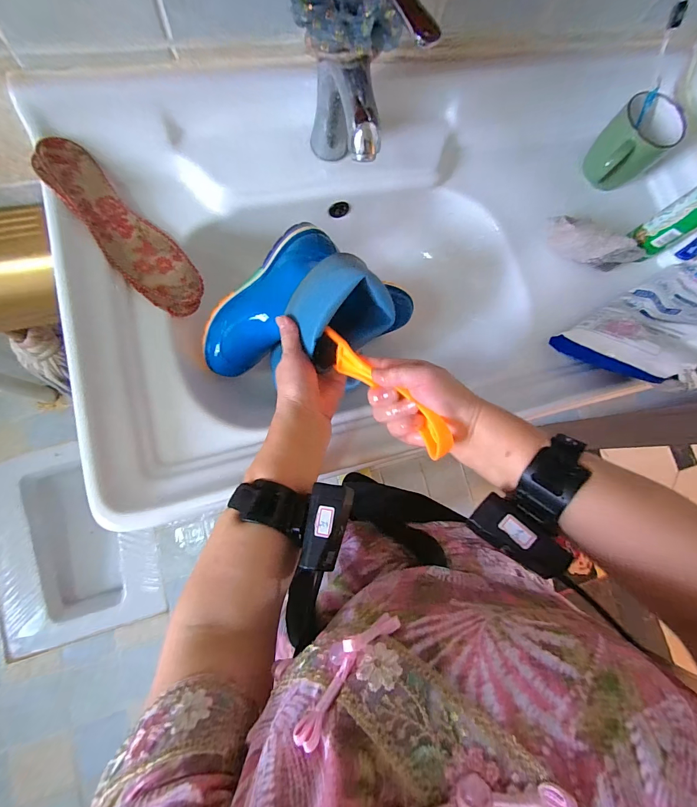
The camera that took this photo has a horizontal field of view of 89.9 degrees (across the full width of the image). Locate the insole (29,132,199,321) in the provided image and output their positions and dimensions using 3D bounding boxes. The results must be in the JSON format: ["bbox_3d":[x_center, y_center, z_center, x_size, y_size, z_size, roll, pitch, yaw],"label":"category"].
[{"bbox_3d":[-0.261,-0.198,0.408,0.214,0.011,0.067,48,68,-15],"label":"insole"}]

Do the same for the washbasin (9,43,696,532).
[{"bbox_3d":[0.049,-0.186,0.478,0.745,0.170,0.476,-14,88,-8],"label":"washbasin"}]

